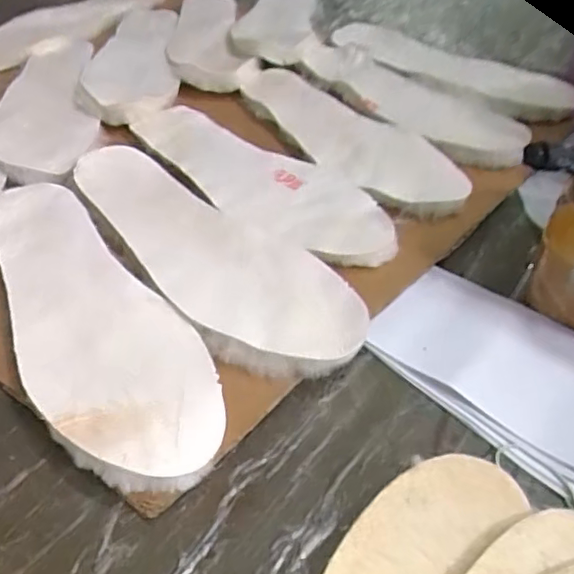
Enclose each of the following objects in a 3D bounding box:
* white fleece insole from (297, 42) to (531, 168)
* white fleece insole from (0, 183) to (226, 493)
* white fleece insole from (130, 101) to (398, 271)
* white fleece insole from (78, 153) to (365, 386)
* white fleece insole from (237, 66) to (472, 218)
[{"bbox_3d":[0.113,-0.187,0.587,0.086,0.017,0.266,-25,48,-25],"label":"white fleece insole"},{"bbox_3d":[-0.130,0.016,0.377,0.090,0.014,0.272,-29,50,-25],"label":"white fleece insole"},{"bbox_3d":[-0.030,-0.089,0.489,0.272,0.014,0.093,28,50,27],"label":"white fleece insole"},{"bbox_3d":[-0.060,-0.035,0.421,0.098,0.013,0.276,-29,50,-28],"label":"white fleece insole"},{"bbox_3d":[0.045,-0.140,0.537,0.089,0.008,0.271,-29,50,-27],"label":"white fleece insole"}]

